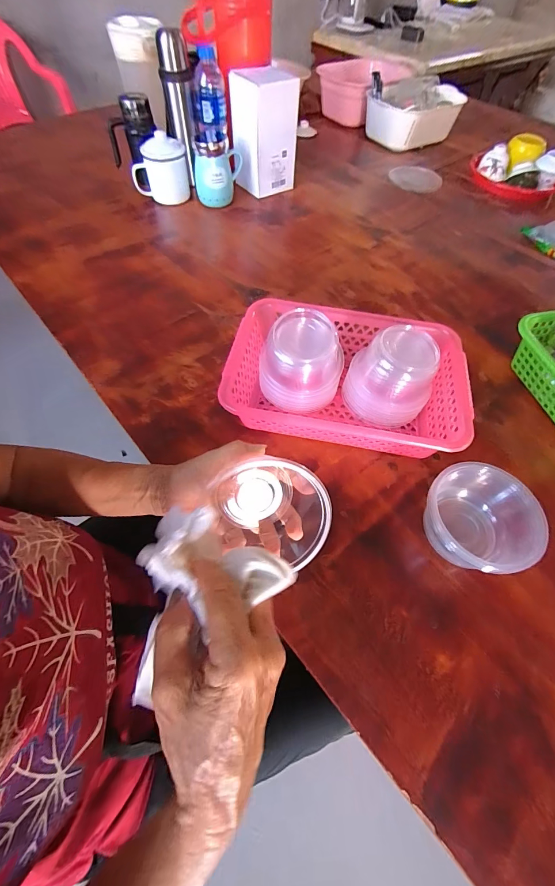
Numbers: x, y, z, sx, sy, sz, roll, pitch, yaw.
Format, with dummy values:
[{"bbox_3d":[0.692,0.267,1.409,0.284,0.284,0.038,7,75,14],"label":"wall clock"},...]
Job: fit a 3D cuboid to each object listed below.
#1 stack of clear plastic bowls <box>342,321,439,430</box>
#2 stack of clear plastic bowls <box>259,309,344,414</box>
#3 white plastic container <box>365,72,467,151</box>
[{"bbox_3d":[0.152,-0.087,0.463,0.101,0.105,0.093,-3,59,-4],"label":"stack of clear plastic bowls"},{"bbox_3d":[0.028,-0.103,0.469,0.097,0.110,0.089,-16,61,-12],"label":"stack of clear plastic bowls"},{"bbox_3d":[0.427,-1.038,1.086,0.249,0.135,0.206,-30,65,-19],"label":"white plastic container"}]

